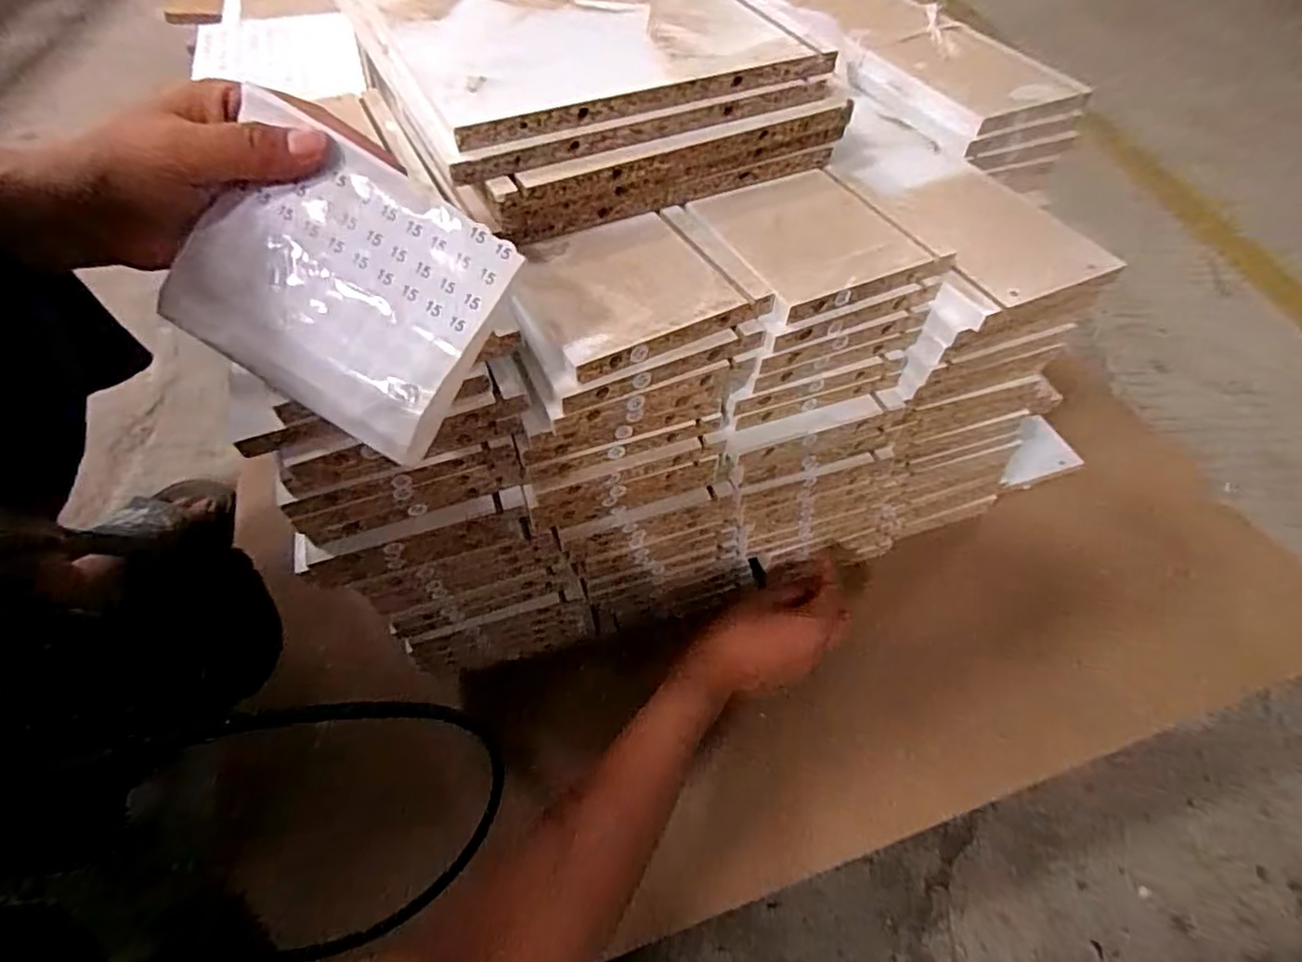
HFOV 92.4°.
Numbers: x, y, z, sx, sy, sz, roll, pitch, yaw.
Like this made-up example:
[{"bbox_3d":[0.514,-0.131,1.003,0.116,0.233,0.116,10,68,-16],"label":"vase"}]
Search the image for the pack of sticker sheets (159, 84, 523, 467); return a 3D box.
[{"bbox_3d":[-0.130,-0.082,0.264,0.122,0.011,0.103,32,92,0],"label":"pack of sticker sheets"}]

